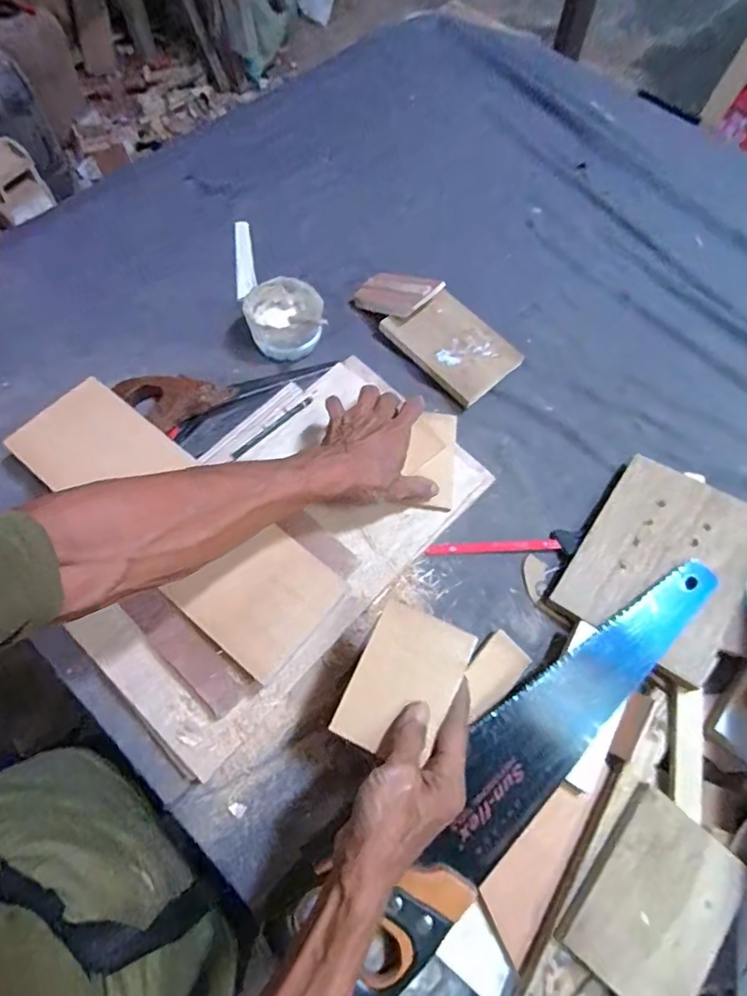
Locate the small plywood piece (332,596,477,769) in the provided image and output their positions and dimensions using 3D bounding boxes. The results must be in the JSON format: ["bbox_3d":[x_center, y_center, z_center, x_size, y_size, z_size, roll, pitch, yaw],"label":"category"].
[{"bbox_3d":[0.024,0.147,0.423,0.079,0.004,0.112,22,70,16],"label":"small plywood piece"}]

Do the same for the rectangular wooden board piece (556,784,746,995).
[{"bbox_3d":[0.225,0.321,0.415,0.106,0.020,0.138,36,69,15],"label":"rectangular wooden board piece"}]

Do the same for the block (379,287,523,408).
[{"bbox_3d":[0.098,-0.194,0.656,0.107,0.016,0.150,-41,78,-15],"label":"block"}]

